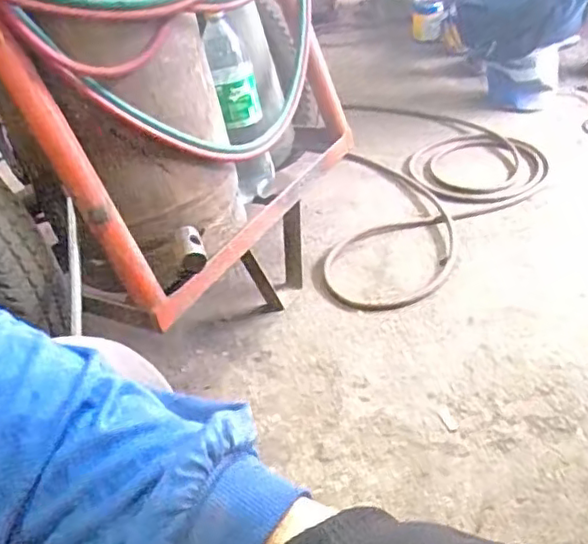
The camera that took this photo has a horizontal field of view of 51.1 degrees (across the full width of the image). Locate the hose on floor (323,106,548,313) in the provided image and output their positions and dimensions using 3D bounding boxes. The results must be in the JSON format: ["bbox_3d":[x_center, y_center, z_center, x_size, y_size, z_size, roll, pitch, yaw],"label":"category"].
[{"bbox_3d":[0.337,-0.201,1.406,0.472,0.033,0.831,1,38,9],"label":"hose on floor"}]

